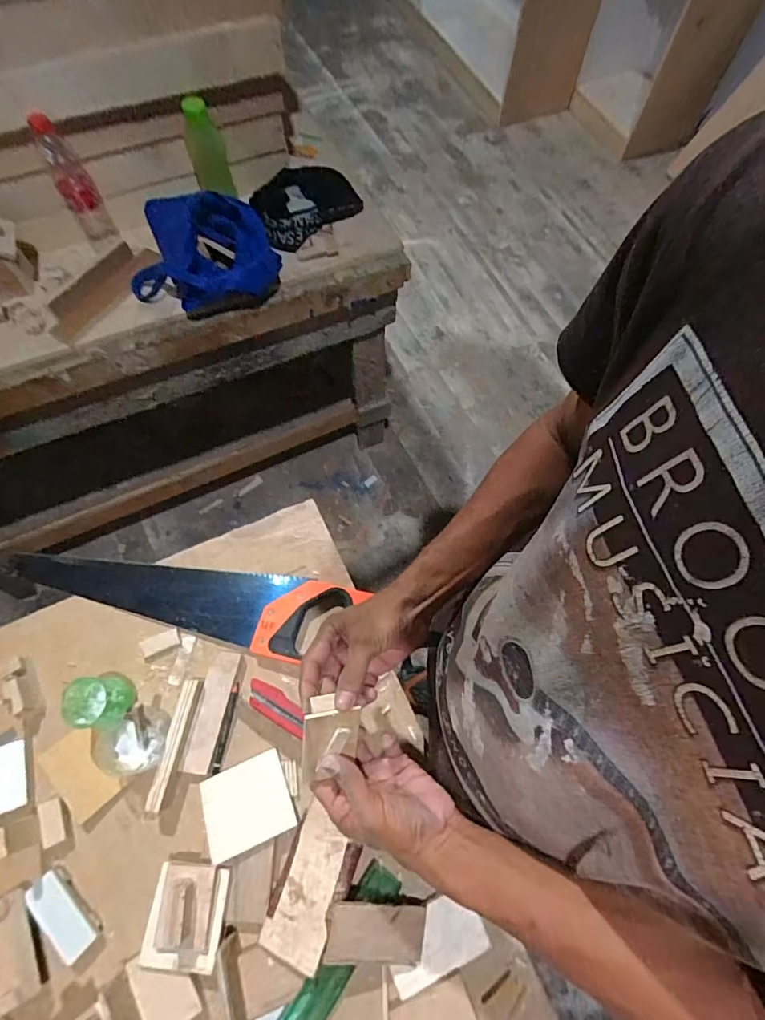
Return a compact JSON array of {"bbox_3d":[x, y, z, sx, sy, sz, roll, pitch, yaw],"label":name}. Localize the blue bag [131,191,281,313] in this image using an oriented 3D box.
[{"bbox_3d":[-0.337,-0.488,0.875,0.265,0.129,0.186,-3,68,-2],"label":"blue bag"}]

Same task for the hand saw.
[{"bbox_3d":[-0.268,0.125,0.636,0.457,0.027,0.107,8,66,1],"label":"hand saw"}]

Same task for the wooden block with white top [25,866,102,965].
[{"bbox_3d":[-0.346,0.436,0.503,0.088,0.010,0.040,42,70,15],"label":"wooden block with white top"}]

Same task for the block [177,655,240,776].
[{"bbox_3d":[-0.214,0.250,0.584,0.035,0.017,0.139,9,66,1],"label":"block"}]

